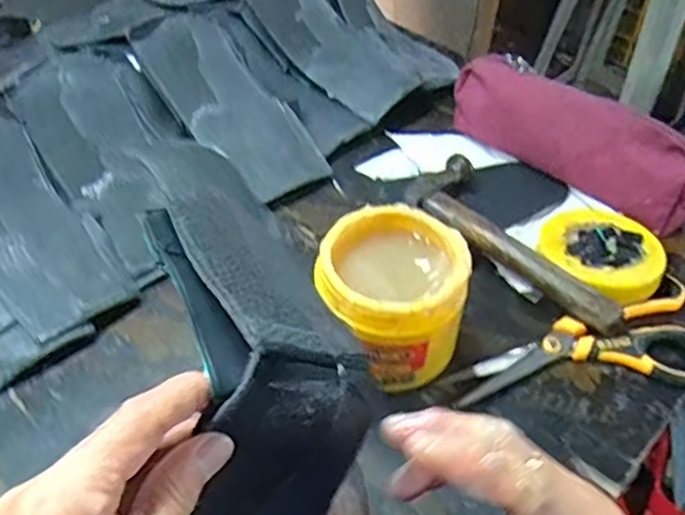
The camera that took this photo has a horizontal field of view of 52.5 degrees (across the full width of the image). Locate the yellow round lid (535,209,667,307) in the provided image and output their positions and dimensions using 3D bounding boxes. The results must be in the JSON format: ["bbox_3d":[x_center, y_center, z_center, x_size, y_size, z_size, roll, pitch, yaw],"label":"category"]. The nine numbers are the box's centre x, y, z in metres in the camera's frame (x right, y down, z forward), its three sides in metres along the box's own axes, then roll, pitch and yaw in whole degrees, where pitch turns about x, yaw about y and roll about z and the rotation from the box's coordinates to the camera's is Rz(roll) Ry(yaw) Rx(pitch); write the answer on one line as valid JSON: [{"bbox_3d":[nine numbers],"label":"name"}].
[{"bbox_3d":[0.195,-0.002,0.528,0.087,0.032,0.091,1,46,-1],"label":"yellow round lid"}]

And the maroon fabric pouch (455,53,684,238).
[{"bbox_3d":[0.193,-0.099,0.593,0.053,0.079,0.224,-35,56,-30],"label":"maroon fabric pouch"}]

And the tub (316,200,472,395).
[{"bbox_3d":[0.032,0.030,0.453,0.090,0.087,0.089,1,46,-1],"label":"tub"}]

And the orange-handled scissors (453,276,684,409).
[{"bbox_3d":[0.176,0.069,0.475,0.197,0.019,0.074,-16,49,-17],"label":"orange-handled scissors"}]

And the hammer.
[{"bbox_3d":[0.134,-0.012,0.534,0.068,0.033,0.187,-35,57,-30],"label":"hammer"}]

